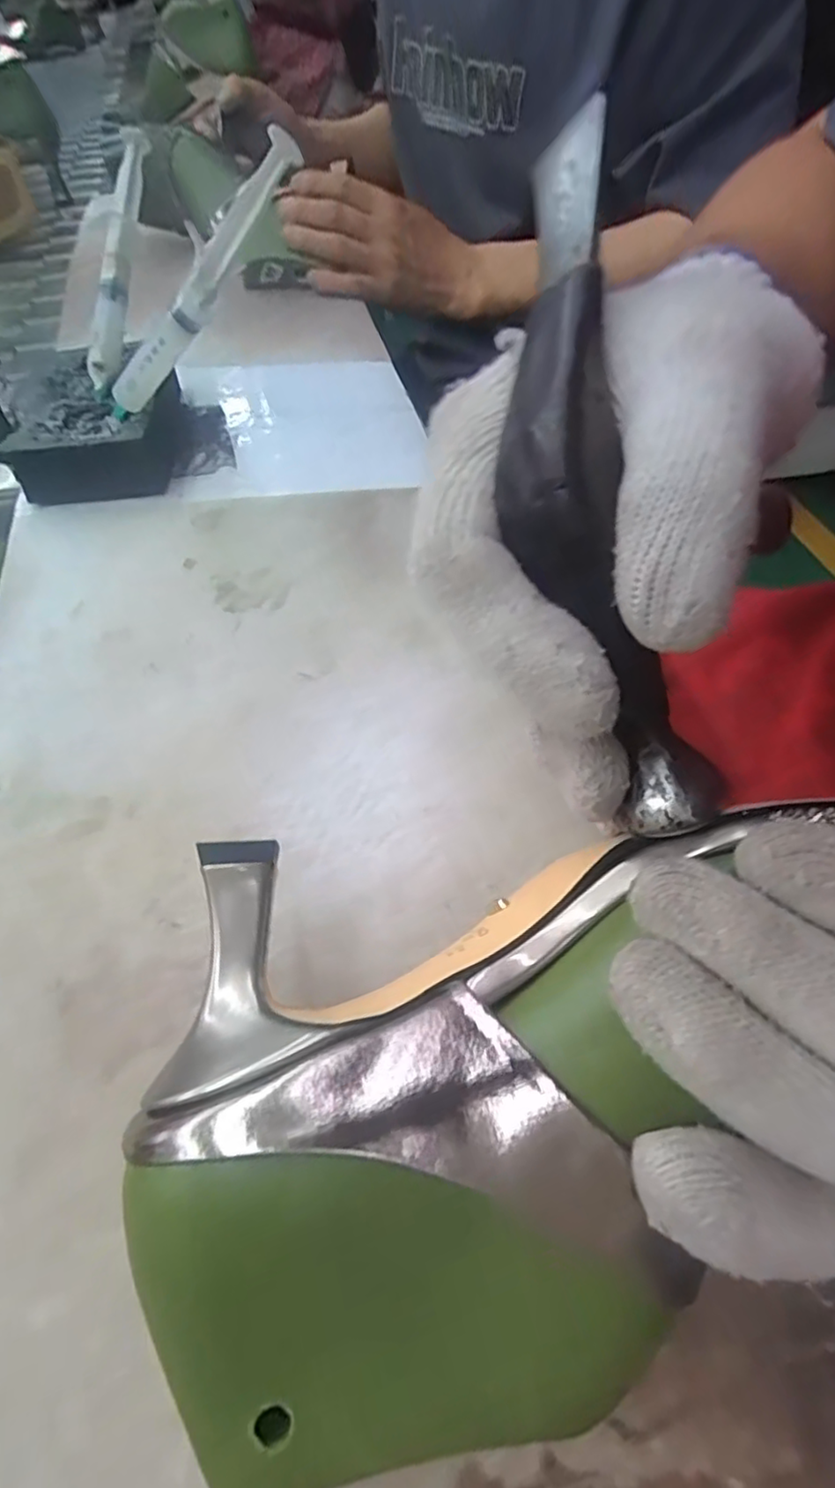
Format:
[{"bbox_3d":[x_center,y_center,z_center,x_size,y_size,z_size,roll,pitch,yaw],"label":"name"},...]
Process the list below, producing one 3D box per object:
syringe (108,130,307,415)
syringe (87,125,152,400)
[{"bbox_3d":[-0.112,-0.214,0.307,0.020,0.167,0.024,37,47,-30],"label":"syringe"},{"bbox_3d":[-0.172,-0.272,0.361,0.015,0.015,0.139,14,98,10],"label":"syringe"}]

